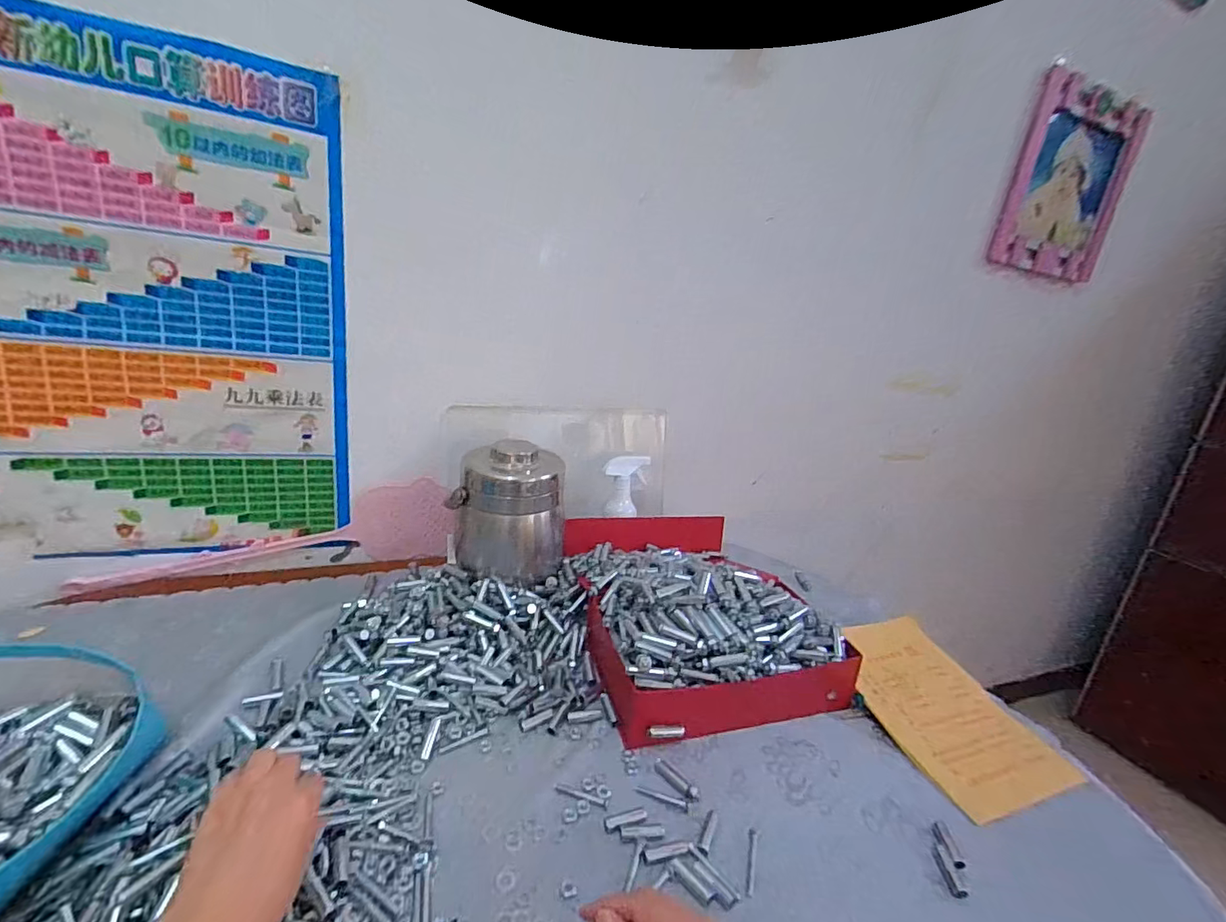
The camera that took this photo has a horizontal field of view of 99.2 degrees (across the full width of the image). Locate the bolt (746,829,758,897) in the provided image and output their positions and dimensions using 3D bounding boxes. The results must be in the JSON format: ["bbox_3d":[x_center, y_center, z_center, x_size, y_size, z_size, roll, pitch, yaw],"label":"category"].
[{"bbox_3d":[0.123,0.354,0.463,0.007,0.004,0.059,12,19,15],"label":"bolt"}]

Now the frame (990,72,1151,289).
[{"bbox_3d":[0.957,-0.592,1.110,0.298,0.356,0.045,3,16,-18],"label":"frame"}]

